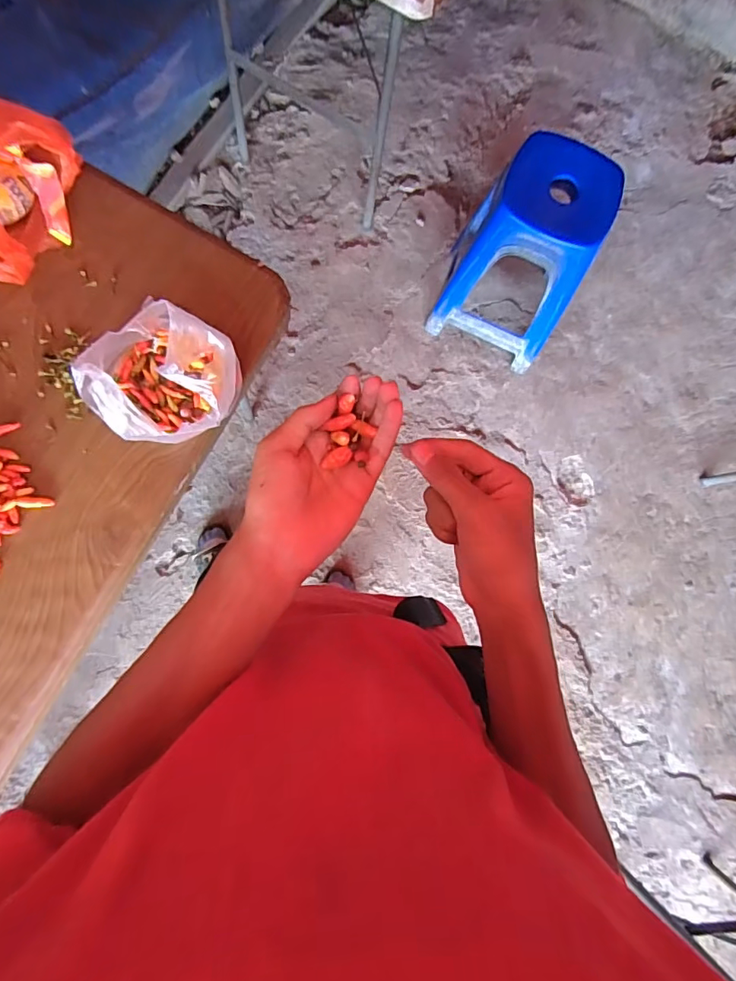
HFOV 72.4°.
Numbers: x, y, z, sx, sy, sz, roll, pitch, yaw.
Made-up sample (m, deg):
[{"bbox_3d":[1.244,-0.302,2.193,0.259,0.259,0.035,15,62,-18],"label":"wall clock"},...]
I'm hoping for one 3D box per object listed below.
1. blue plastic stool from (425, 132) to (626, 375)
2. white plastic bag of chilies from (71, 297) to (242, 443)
[{"bbox_3d":[0.377,-0.578,1.278,0.306,0.461,0.302,18,80,-3],"label":"blue plastic stool"},{"bbox_3d":[-0.251,-0.127,0.600,0.160,0.183,0.147,1,81,-6],"label":"white plastic bag of chilies"}]

